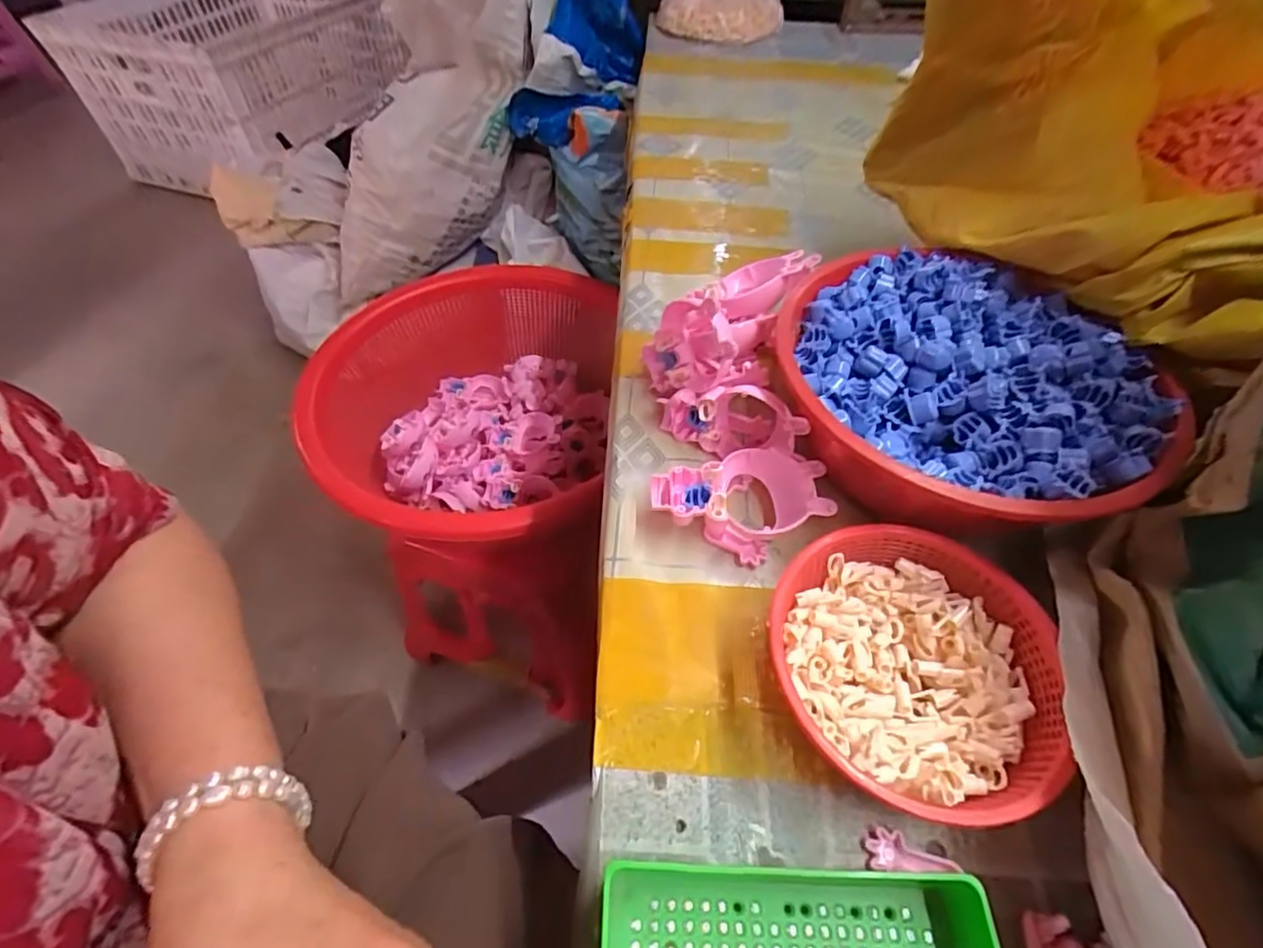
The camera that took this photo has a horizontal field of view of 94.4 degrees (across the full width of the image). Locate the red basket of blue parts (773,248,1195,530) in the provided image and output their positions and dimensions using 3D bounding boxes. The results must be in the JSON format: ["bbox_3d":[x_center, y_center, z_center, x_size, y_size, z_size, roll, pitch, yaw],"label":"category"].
[{"bbox_3d":[0.194,-0.052,0.360,0.197,0.071,0.212,-21,56,-17],"label":"red basket of blue parts"}]

